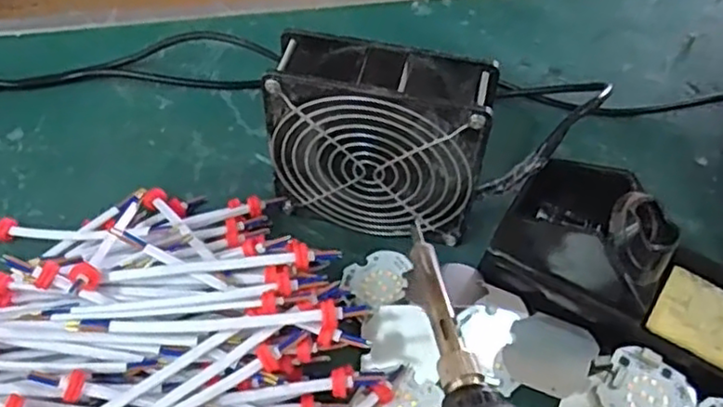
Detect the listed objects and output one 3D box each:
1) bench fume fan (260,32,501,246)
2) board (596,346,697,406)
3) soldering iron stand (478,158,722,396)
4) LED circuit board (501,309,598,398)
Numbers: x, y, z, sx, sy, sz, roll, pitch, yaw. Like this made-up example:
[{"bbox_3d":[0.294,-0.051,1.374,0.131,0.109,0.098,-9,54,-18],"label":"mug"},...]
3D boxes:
[{"bbox_3d":[0.010,-0.037,0.378,0.118,0.099,0.051,14,54,9],"label":"bench fume fan"},{"bbox_3d":[0.147,0.097,0.342,0.043,0.009,0.045,30,58,19],"label":"board"},{"bbox_3d":[0.155,0.029,0.368,0.150,0.068,0.094,32,59,21],"label":"soldering iron stand"},{"bbox_3d":[0.103,0.082,0.364,0.044,0.004,0.045,19,54,20],"label":"LED circuit board"}]

